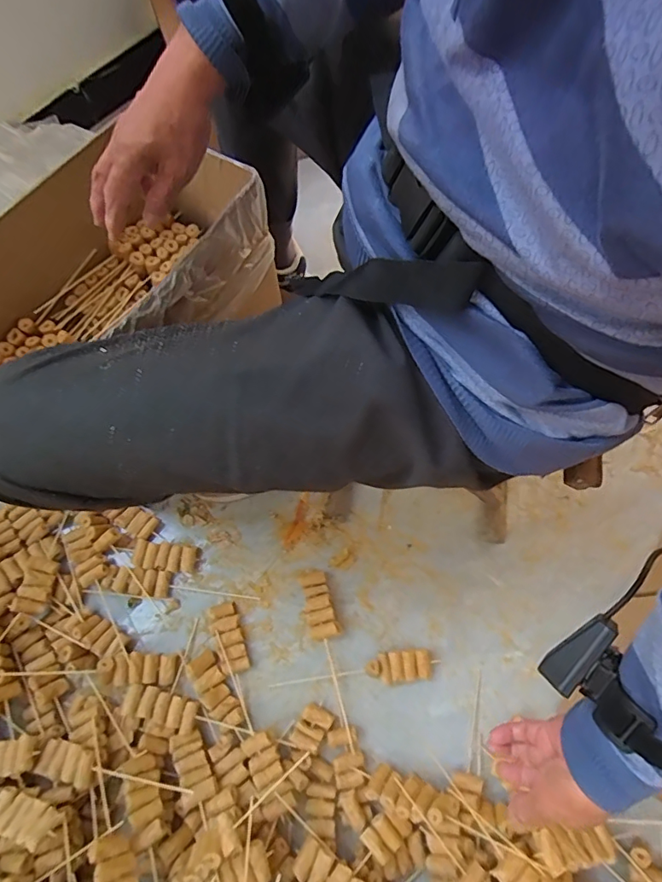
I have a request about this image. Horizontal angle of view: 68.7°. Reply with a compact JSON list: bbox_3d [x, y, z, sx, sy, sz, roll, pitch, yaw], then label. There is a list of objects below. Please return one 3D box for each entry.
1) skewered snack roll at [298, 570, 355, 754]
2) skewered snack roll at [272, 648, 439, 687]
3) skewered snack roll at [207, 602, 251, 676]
[{"bbox_3d":[0.001,0.286,0.656,0.042,0.019,0.220,-17,70,-5],"label":"skewered snack roll"},{"bbox_3d":[0.032,0.309,0.657,0.224,0.042,0.038,-3,69,0],"label":"skewered snack roll"},{"bbox_3d":[-0.143,0.275,0.678,0.039,0.015,0.091,-19,70,-6],"label":"skewered snack roll"}]

